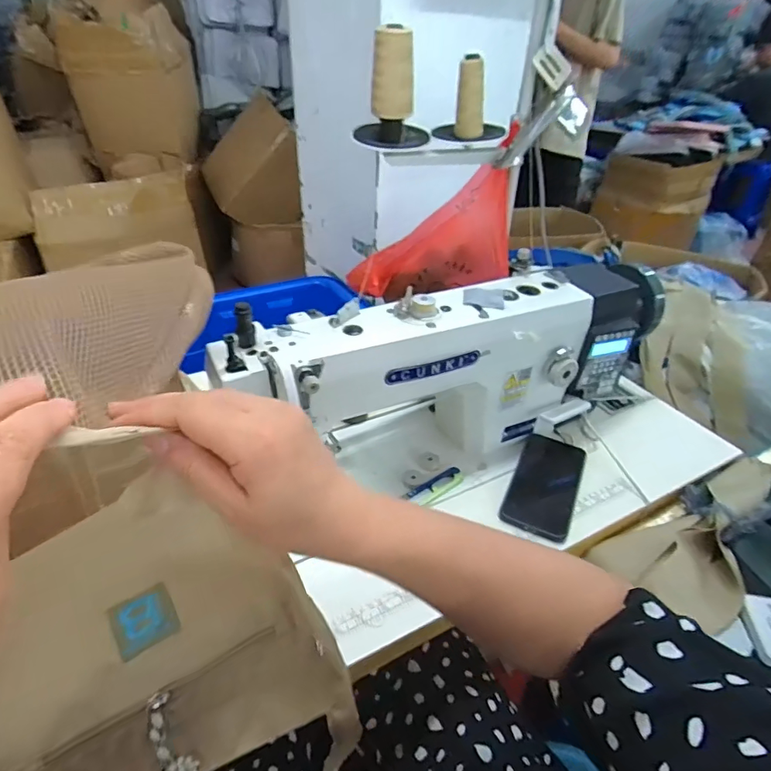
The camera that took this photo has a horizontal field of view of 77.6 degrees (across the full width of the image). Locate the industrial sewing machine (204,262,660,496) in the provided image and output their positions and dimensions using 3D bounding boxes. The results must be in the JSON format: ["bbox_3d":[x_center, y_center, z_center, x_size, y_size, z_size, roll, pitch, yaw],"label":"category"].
[{"bbox_3d":[0.095,-0.018,0.622,0.585,0.232,0.171,-15,40,-22],"label":"industrial sewing machine"}]

